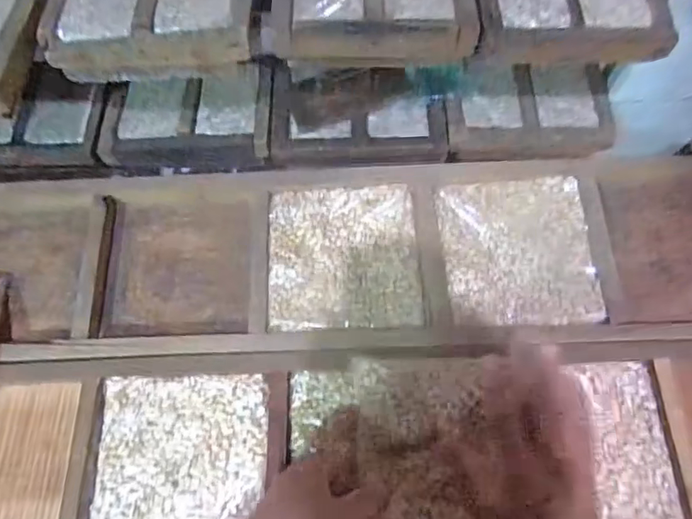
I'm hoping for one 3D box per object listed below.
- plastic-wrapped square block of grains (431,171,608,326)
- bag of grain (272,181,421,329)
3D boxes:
[{"bbox_3d":[0.196,-0.009,0.583,0.167,0.026,0.174,-5,69,0],"label":"plastic-wrapped square block of grains"},{"bbox_3d":[-0.004,-0.002,0.593,0.169,0.028,0.175,-2,69,1],"label":"bag of grain"}]

